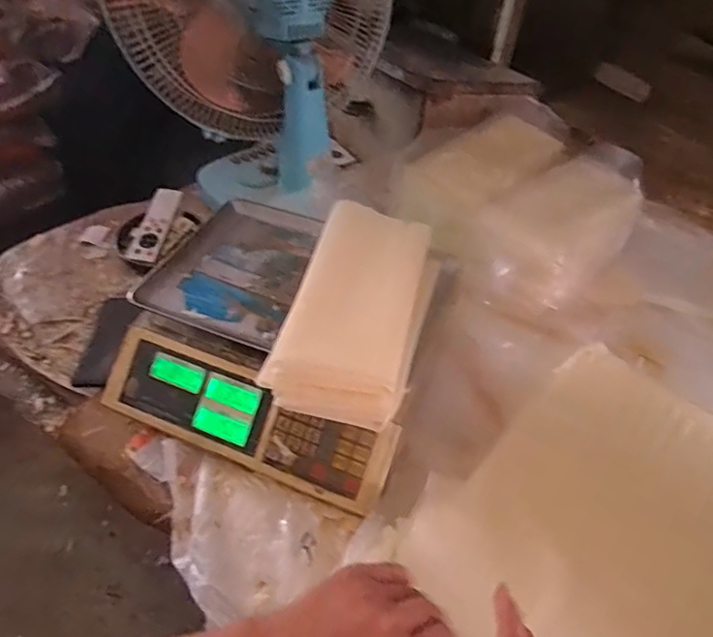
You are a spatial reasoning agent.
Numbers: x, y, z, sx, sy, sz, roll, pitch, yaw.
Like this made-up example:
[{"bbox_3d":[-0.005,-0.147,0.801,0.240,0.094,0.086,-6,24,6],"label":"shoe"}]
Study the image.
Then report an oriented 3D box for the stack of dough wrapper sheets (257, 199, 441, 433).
[{"bbox_3d":[0.007,-0.018,0.578,0.127,0.072,0.248,13,47,9],"label":"stack of dough wrapper sheets"}]

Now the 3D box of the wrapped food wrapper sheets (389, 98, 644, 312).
[{"bbox_3d":[0.256,-0.172,0.830,0.307,0.113,0.291,-26,53,-26],"label":"wrapped food wrapper sheets"}]

